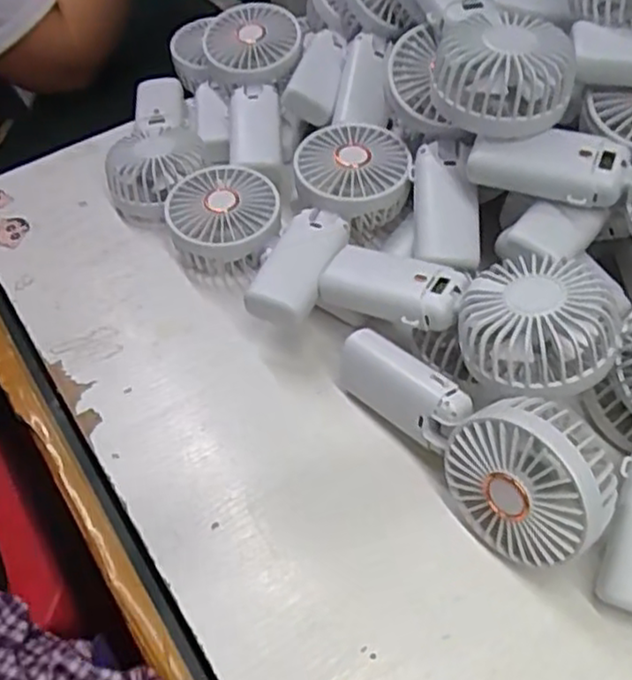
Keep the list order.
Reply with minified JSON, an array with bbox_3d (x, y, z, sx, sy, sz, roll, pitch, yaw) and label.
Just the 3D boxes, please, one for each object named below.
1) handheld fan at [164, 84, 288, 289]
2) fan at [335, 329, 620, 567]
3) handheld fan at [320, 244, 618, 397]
[{"bbox_3d":[-0.068,-0.133,0.576,0.094,0.050,0.193,1,52,5],"label":"handheld fan"},{"bbox_3d":[0.081,0.050,0.404,0.046,0.077,0.181,-33,43,-20],"label":"fan"},{"bbox_3d":[0.083,-0.023,0.422,0.179,0.035,0.073,19,55,35],"label":"handheld fan"}]

